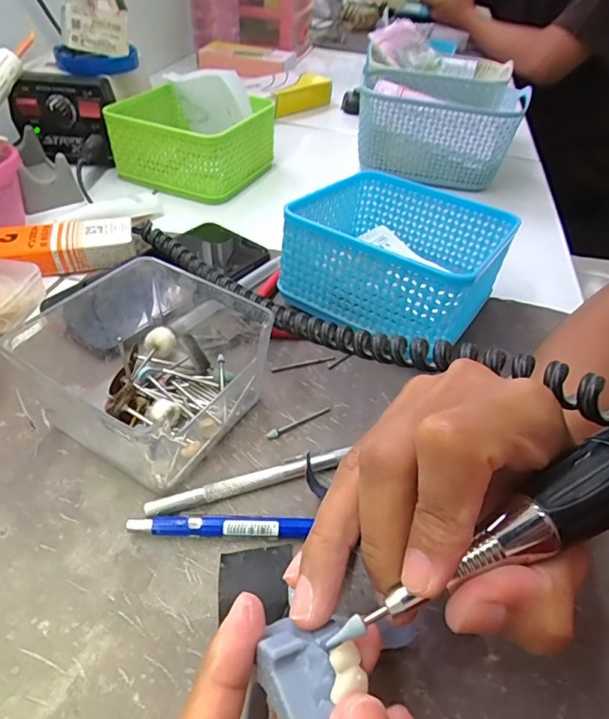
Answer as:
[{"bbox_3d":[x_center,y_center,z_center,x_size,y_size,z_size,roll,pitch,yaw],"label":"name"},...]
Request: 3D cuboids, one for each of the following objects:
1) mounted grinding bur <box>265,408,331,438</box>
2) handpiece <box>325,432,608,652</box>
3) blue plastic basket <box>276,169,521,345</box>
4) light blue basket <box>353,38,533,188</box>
[{"bbox_3d":[-0.003,0.035,0.270,0.042,0.004,0.005,-24,53,-26],"label":"mounted grinding bur"},{"bbox_3d":[0.095,0.036,0.147,0.191,0.021,0.024,-26,52,-9],"label":"handpiece"},{"bbox_3d":[0.065,-0.076,0.336,0.128,0.072,0.133,28,49,22],"label":"blue plastic basket"},{"bbox_3d":[0.143,-0.262,0.529,0.163,0.077,0.141,8,44,3],"label":"light blue basket"}]

